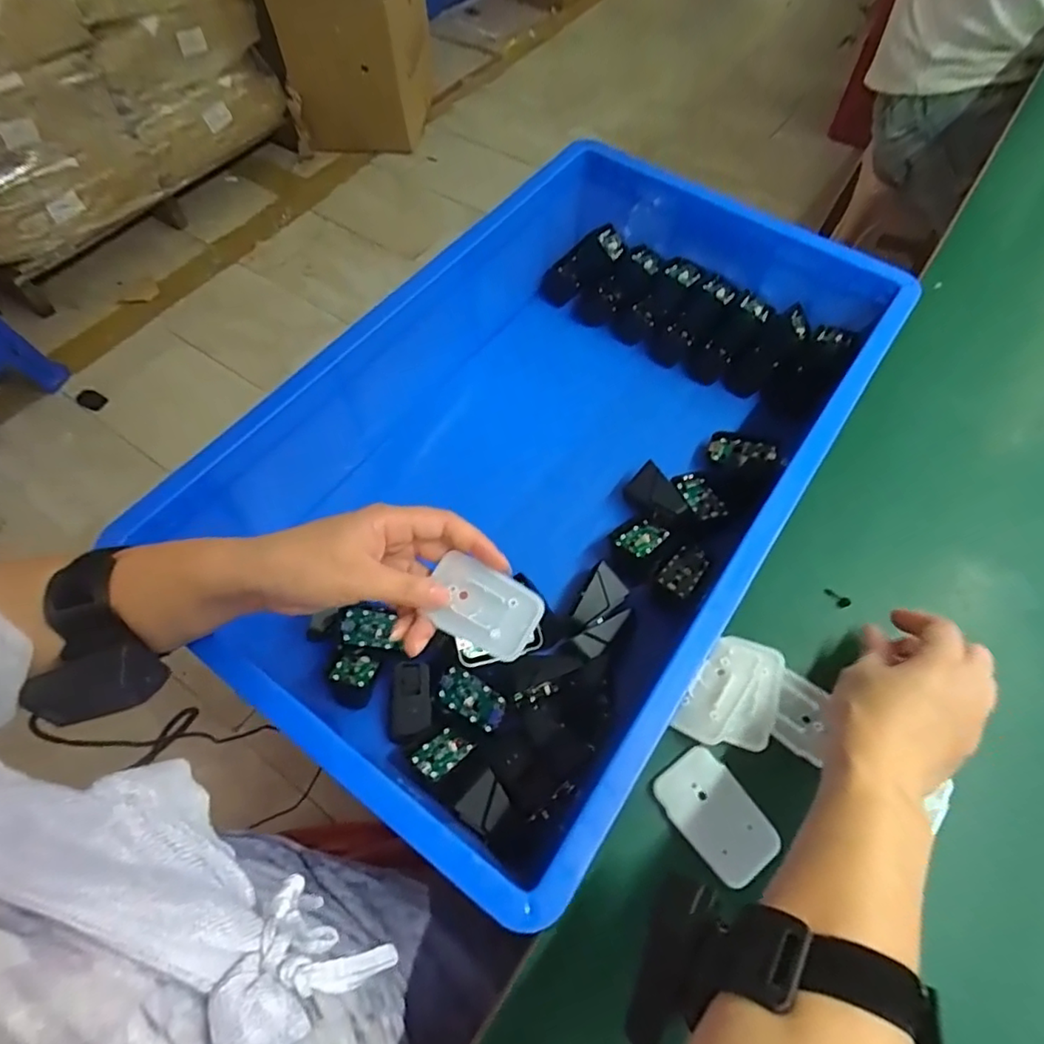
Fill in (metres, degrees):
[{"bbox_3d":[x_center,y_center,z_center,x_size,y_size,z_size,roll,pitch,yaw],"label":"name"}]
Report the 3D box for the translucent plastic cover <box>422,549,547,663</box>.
[{"bbox_3d":[-0.023,0.051,0.346,0.067,0.013,0.043,22,64,12],"label":"translucent plastic cover"}]

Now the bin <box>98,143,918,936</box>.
[{"bbox_3d":[0.022,-0.067,0.568,0.430,0.208,0.640,32,66,17],"label":"bin"}]

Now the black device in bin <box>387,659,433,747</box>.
[{"bbox_3d":[-0.094,0.150,0.490,0.036,0.009,0.062,-5,76,0],"label":"black device in bin"}]

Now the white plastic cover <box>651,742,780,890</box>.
[{"bbox_3d":[0.116,0.175,0.348,0.045,0.004,0.070,-33,66,-16],"label":"white plastic cover"}]

